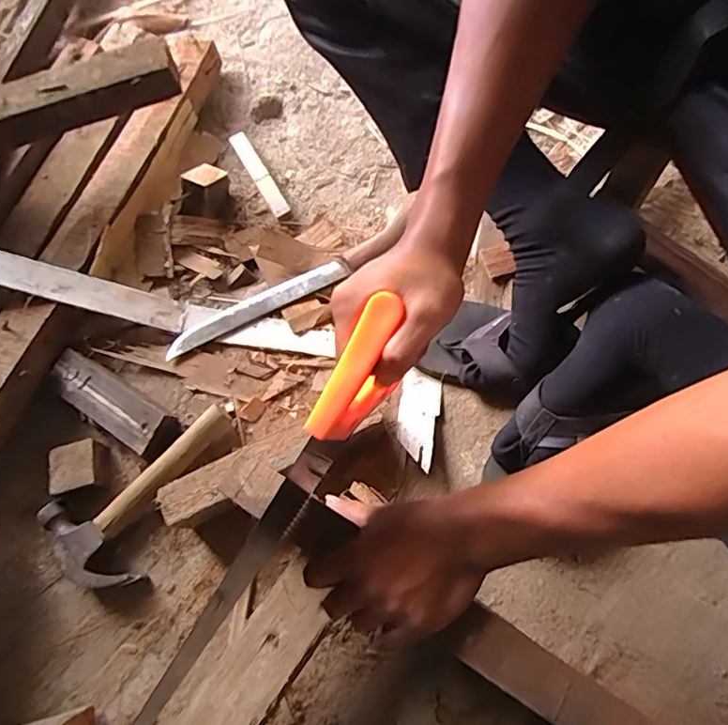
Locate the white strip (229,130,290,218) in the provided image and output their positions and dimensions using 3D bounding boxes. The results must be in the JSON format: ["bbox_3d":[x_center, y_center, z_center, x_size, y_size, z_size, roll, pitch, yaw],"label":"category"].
[{"bbox_3d":[-0.149,-0.269,0.745,0.024,0.017,0.166,-28,68,-9],"label":"white strip"}]

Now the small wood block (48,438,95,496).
[{"bbox_3d":[-0.312,0.116,0.570,0.047,0.042,0.049,-13,67,-2],"label":"small wood block"}]

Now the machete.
[{"bbox_3d":[-0.081,-0.094,0.650,0.342,0.030,0.038,-33,69,-11],"label":"machete"}]

